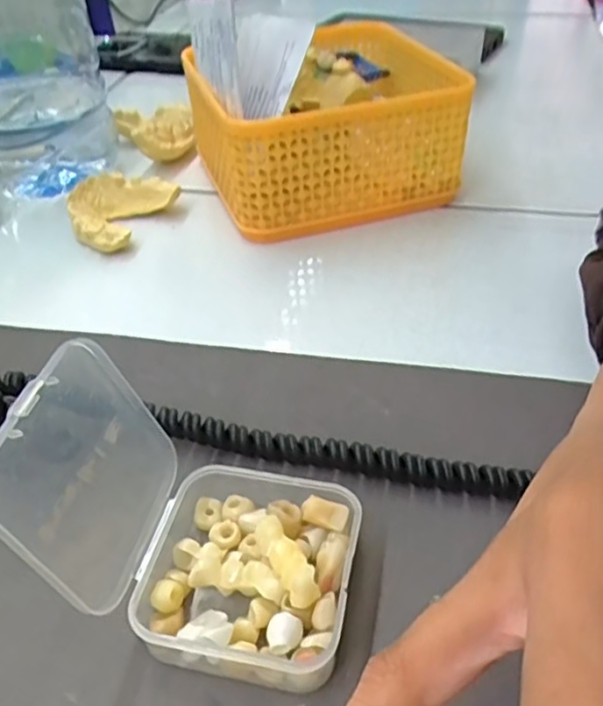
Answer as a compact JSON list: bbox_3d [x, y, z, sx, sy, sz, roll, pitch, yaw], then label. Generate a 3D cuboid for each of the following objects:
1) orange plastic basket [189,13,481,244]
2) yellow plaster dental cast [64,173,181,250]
[{"bbox_3d":[0.007,-0.132,0.367,0.137,0.067,0.134,-10,42,-9],"label":"orange plastic basket"},{"bbox_3d":[-0.101,-0.078,0.344,0.047,0.018,0.056,20,46,23],"label":"yellow plaster dental cast"}]

